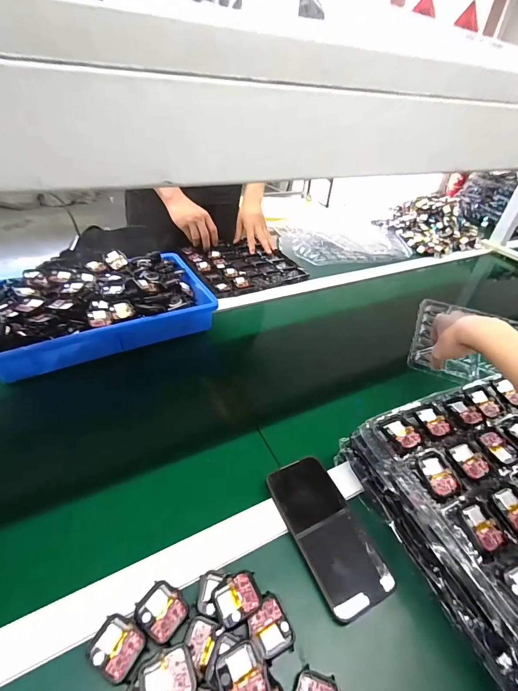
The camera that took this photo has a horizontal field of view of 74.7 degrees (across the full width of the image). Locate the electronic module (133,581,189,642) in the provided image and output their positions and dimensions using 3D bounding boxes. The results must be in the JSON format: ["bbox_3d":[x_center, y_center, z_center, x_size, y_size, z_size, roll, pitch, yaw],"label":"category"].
[{"bbox_3d":[-0.091,0.247,0.317,0.043,0.004,0.038,28,45,25],"label":"electronic module"}]

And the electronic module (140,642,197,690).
[{"bbox_3d":[-0.074,0.272,0.276,0.042,0.008,0.038,-13,43,-21],"label":"electronic module"}]

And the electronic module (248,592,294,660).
[{"bbox_3d":[0.010,0.261,0.317,0.038,0.008,0.044,-10,42,-18],"label":"electronic module"}]

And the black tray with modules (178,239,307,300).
[{"bbox_3d":[-0.041,-0.214,0.887,0.263,0.027,0.273,-15,44,-23],"label":"black tray with modules"}]

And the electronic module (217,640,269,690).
[{"bbox_3d":[-0.012,0.271,0.277,0.038,0.010,0.042,-15,44,-23],"label":"electronic module"}]

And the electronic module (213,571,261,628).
[{"bbox_3d":[-0.020,0.242,0.326,0.043,0.009,0.036,-16,44,-24],"label":"electronic module"}]

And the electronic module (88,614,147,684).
[{"bbox_3d":[-0.124,0.262,0.296,0.044,0.004,0.037,23,43,20],"label":"electronic module"}]

